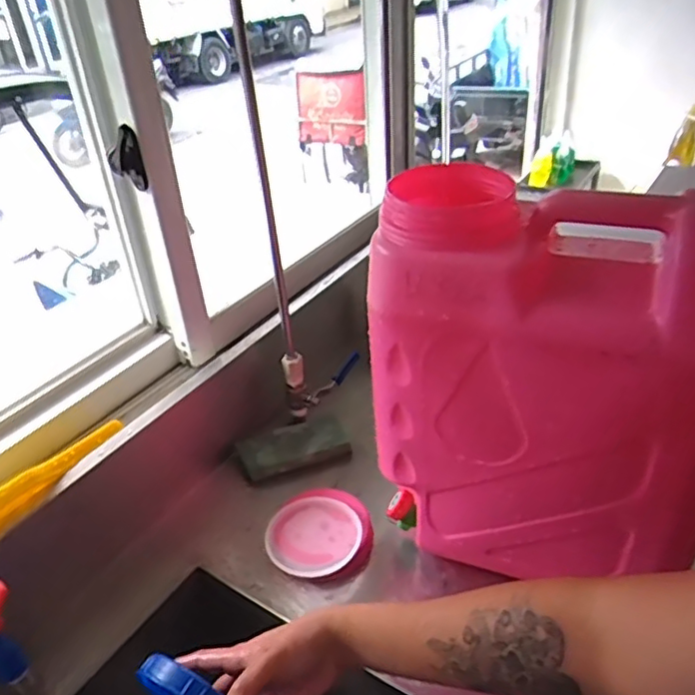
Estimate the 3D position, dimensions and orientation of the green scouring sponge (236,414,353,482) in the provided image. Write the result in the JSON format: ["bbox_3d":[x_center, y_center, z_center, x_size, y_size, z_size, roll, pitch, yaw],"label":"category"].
[{"bbox_3d":[-0.077,0.142,0.875,0.150,0.026,0.071,-13,56,-11],"label":"green scouring sponge"}]

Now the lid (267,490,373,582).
[{"bbox_3d":[-0.034,0.228,0.746,0.121,0.036,0.117,-3,34,2],"label":"lid"}]

